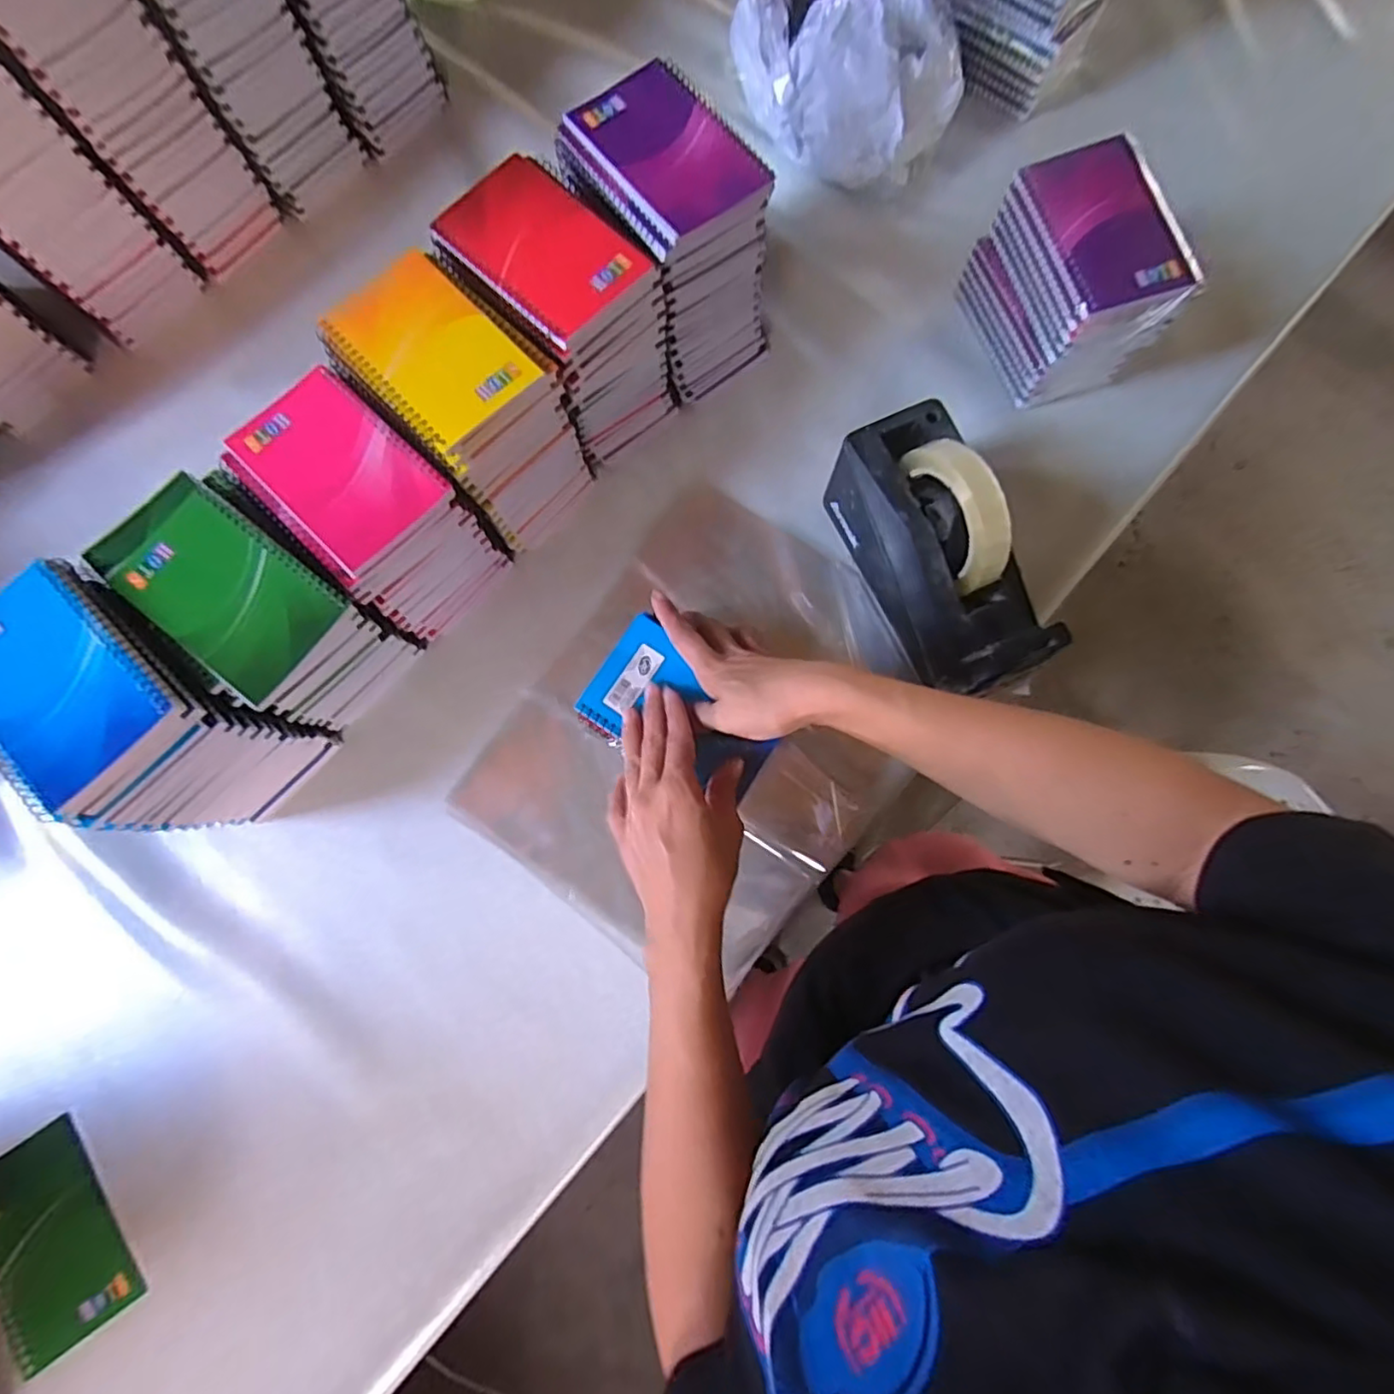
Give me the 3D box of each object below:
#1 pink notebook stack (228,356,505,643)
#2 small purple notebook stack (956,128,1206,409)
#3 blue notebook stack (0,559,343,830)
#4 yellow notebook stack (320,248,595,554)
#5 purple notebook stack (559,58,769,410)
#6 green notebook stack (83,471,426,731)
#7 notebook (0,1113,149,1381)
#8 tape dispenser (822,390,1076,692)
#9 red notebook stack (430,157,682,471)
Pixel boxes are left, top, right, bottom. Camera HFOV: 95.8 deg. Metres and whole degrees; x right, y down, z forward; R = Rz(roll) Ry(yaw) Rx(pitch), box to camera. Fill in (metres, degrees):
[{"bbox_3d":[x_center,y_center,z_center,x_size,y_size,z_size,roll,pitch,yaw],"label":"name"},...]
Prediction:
[{"bbox_3d":[-0.229,-0.131,0.455,0.132,0.122,0.088,43,82,6],"label":"pink notebook stack"},{"bbox_3d":[0.291,-0.325,0.499,0.091,0.126,0.136,-22,81,-5],"label":"small purple notebook stack"},{"bbox_3d":[-0.359,0.013,0.414,0.146,0.144,0.100,38,81,6],"label":"blue notebook stack"},{"bbox_3d":[-0.166,-0.204,0.459,0.138,0.139,0.095,43,82,6],"label":"yellow notebook stack"},{"bbox_3d":[-0.019,-0.343,0.485,0.092,0.148,0.139,-36,82,-7],"label":"purple notebook stack"},{"bbox_3d":[-0.292,-0.060,0.440,0.147,0.126,0.090,41,81,6],"label":"green notebook stack"},{"bbox_3d":[-0.430,0.361,0.420,0.078,0.008,0.129,-32,79,-15],"label":"notebook"},{"bbox_3d":[0.175,-0.103,0.451,0.077,0.132,0.199,-24,81,-5],"label":"tape dispenser"},{"bbox_3d":[-0.098,-0.278,0.474,0.103,0.143,0.133,-41,83,-8],"label":"red notebook stack"}]

